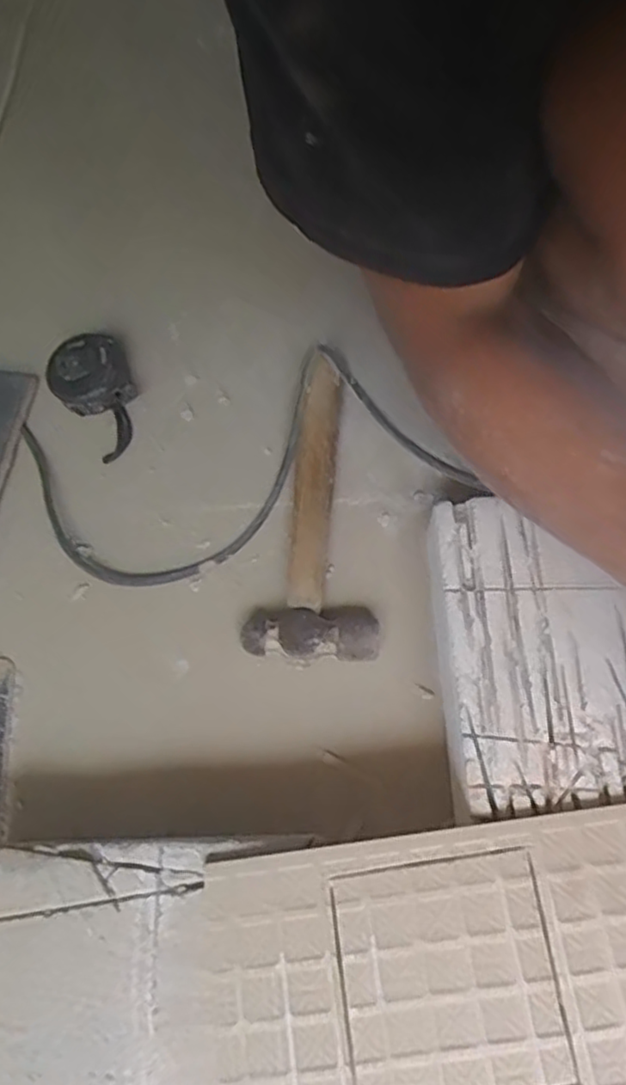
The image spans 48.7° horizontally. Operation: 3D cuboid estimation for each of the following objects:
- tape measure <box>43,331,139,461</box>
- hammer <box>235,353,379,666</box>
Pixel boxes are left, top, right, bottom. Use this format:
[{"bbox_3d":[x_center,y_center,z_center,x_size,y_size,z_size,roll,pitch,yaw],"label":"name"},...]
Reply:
[{"bbox_3d":[-0.178,-0.124,0.574,0.066,0.034,0.109,-25,71,-9],"label":"tape measure"},{"bbox_3d":[0.009,-0.029,0.536,0.091,0.027,0.242,4,69,5],"label":"hammer"}]

